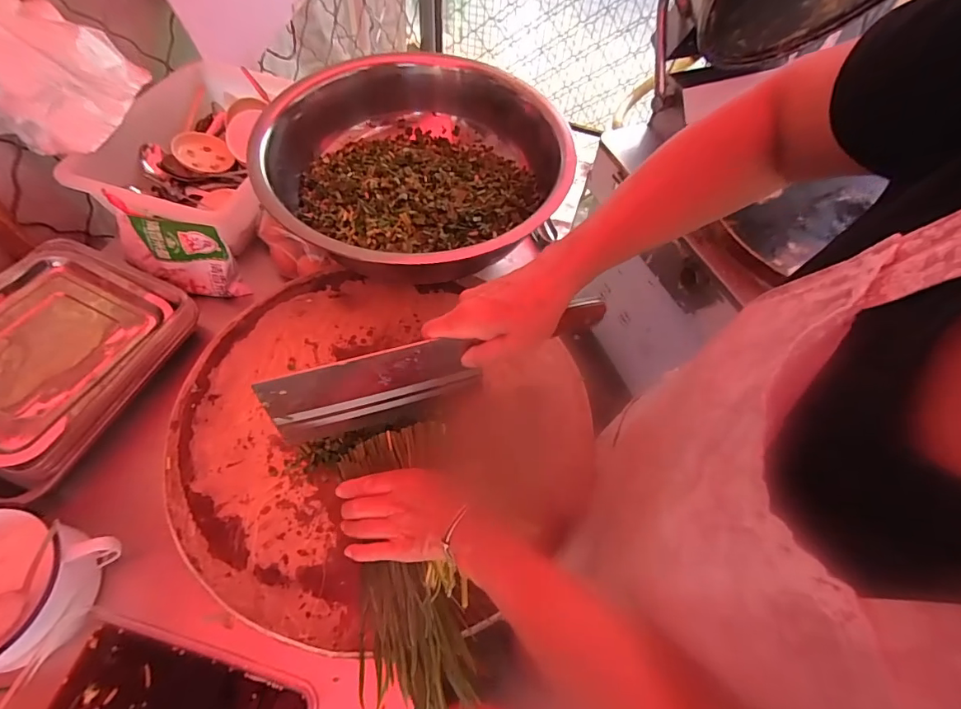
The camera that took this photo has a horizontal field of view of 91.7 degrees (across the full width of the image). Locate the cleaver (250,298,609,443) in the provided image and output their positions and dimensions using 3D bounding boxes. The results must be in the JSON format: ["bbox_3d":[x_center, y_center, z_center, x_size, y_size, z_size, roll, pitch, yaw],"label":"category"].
[{"bbox_3d":[-0.034,0.012,0.431,0.308,0.098,0.017,-18,61,-7],"label":"cleaver"}]

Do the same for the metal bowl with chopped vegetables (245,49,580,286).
[{"bbox_3d":[-0.084,-0.252,0.634,0.368,0.116,0.389,-12,60,-9],"label":"metal bowl with chopped vegetables"}]

